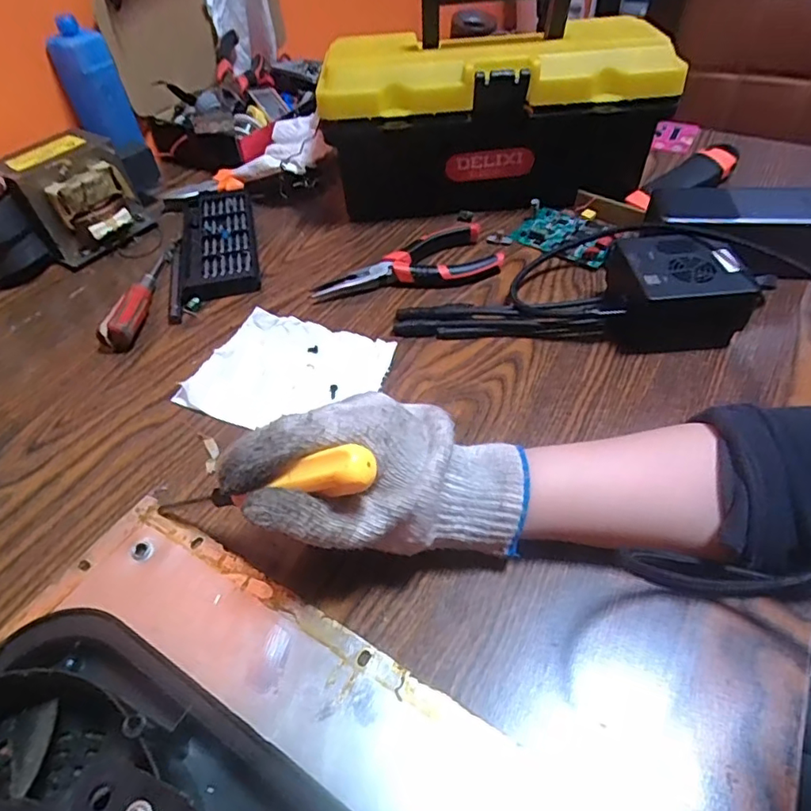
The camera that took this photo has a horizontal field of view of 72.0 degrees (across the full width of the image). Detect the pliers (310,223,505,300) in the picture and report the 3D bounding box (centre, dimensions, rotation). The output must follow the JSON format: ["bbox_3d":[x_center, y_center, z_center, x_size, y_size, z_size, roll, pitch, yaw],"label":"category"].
[{"bbox_3d":[0.000,-0.119,0.470,0.154,0.020,0.059,-12,49,-8],"label":"pliers"}]

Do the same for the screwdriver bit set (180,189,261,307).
[{"bbox_3d":[-0.171,-0.150,0.511,0.064,0.015,0.158,-12,49,-8],"label":"screwdriver bit set"}]

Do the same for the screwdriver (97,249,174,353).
[{"bbox_3d":[-0.218,-0.096,0.464,0.025,0.025,0.133,-2,48,1],"label":"screwdriver"}]

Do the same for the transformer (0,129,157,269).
[{"bbox_3d":[-0.298,-0.190,0.511,0.080,0.081,0.094,29,56,25],"label":"transformer"}]

